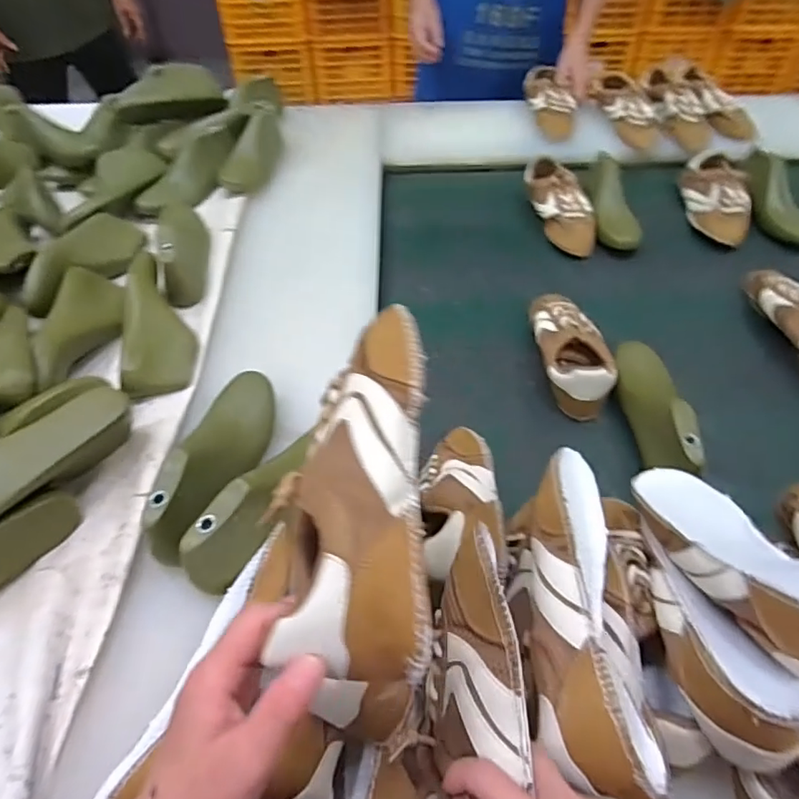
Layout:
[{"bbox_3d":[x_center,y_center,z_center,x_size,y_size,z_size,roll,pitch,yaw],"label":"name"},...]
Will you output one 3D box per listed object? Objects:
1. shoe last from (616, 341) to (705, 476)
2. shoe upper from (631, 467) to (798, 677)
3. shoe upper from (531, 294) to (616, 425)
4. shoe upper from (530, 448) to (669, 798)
[{"bbox_3d":[0.312,-0.002,0.669,0.063,0.075,0.234,3,50,6],"label":"shoe last"},{"bbox_3d":[0.257,0.126,0.414,0.081,0.080,0.236,-9,19,-4],"label":"shoe upper"},{"bbox_3d":[0.235,-0.075,0.753,0.088,0.063,0.210,-3,49,1],"label":"shoe upper"},{"bbox_3d":[0.126,0.140,0.379,0.074,0.064,0.236,0,49,4],"label":"shoe upper"}]

